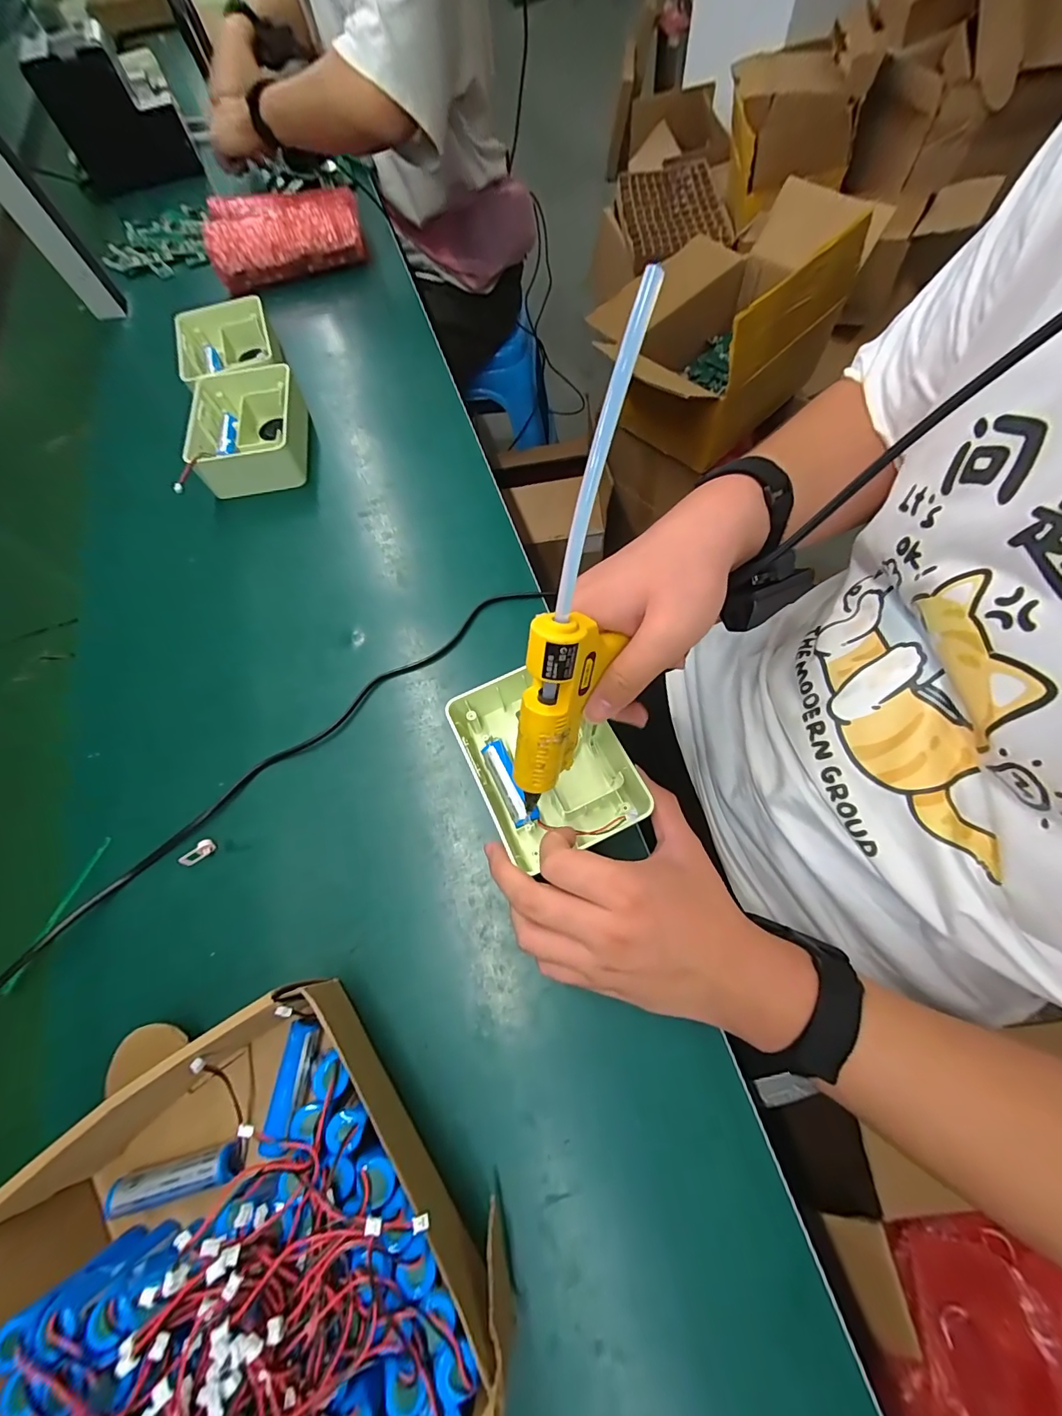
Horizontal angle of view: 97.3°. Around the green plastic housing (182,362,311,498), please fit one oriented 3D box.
[{"bbox_3d":[-0.311,-0.309,0.521,0.116,0.050,0.148,-11,66,-2],"label":"green plastic housing"}]

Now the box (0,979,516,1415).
[{"bbox_3d":[-0.155,0.284,0.237,0.206,0.087,0.250,-41,71,-14],"label":"box"}]

